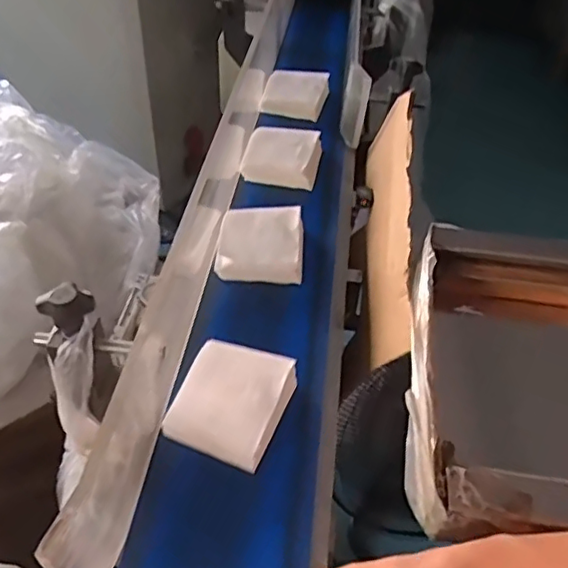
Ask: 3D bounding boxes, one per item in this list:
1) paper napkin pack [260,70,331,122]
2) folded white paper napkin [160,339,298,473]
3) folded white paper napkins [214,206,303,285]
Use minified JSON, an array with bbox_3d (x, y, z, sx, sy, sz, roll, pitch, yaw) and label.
[{"bbox_3d":[0.016,-0.302,0.961,0.095,0.026,0.121,13,46,8],"label":"paper napkin pack"},{"bbox_3d":[-0.046,0.104,0.548,0.092,0.032,0.100,19,47,13],"label":"folded white paper napkin"},{"bbox_3d":[-0.026,-0.049,0.704,0.098,0.042,0.107,5,46,0],"label":"folded white paper napkins"}]

